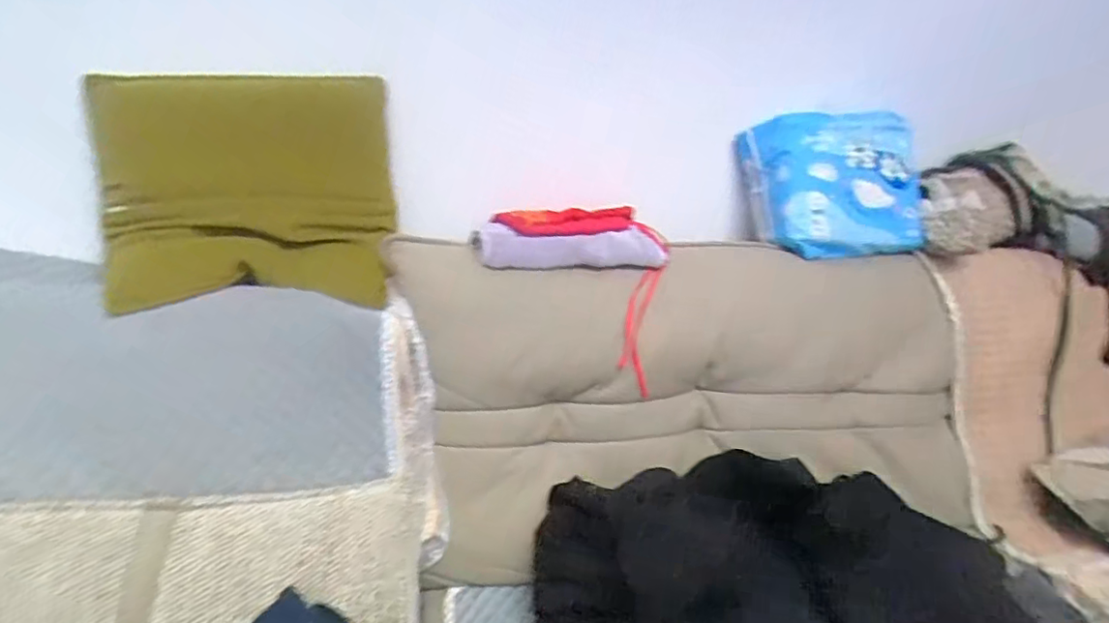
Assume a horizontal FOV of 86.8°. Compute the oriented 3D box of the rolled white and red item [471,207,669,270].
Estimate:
[{"bbox_3d":[0.031,-0.122,0.975,0.321,0.077,0.101,-2,22,-11],"label":"rolled white and red item"}]

